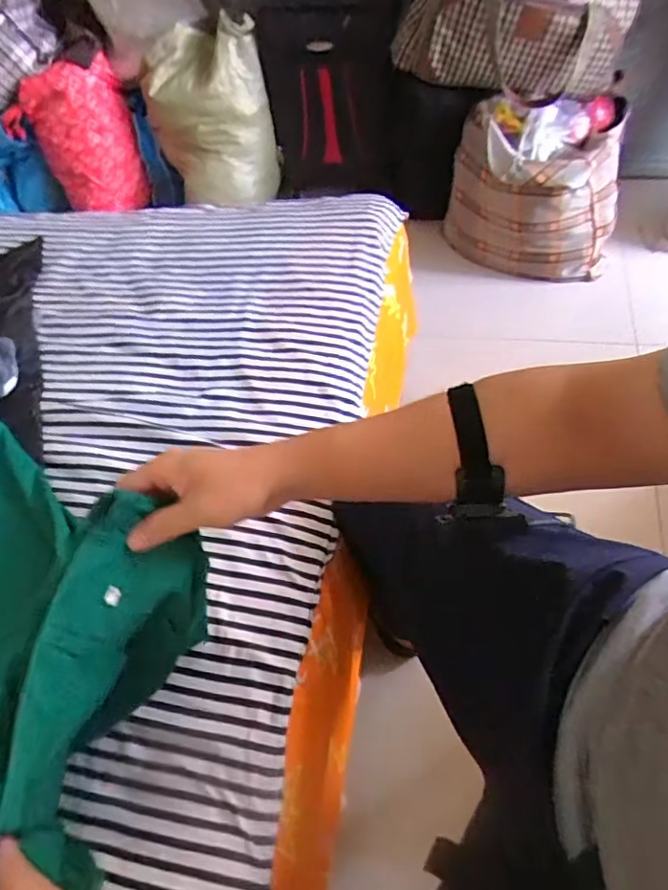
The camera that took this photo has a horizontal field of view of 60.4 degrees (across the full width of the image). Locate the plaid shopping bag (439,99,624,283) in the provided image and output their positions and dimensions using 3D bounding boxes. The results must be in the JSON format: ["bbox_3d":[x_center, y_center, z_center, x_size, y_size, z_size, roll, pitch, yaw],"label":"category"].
[{"bbox_3d":[0.520,-0.697,1.528,0.432,0.335,0.341,4,57,12],"label":"plaid shopping bag"}]

